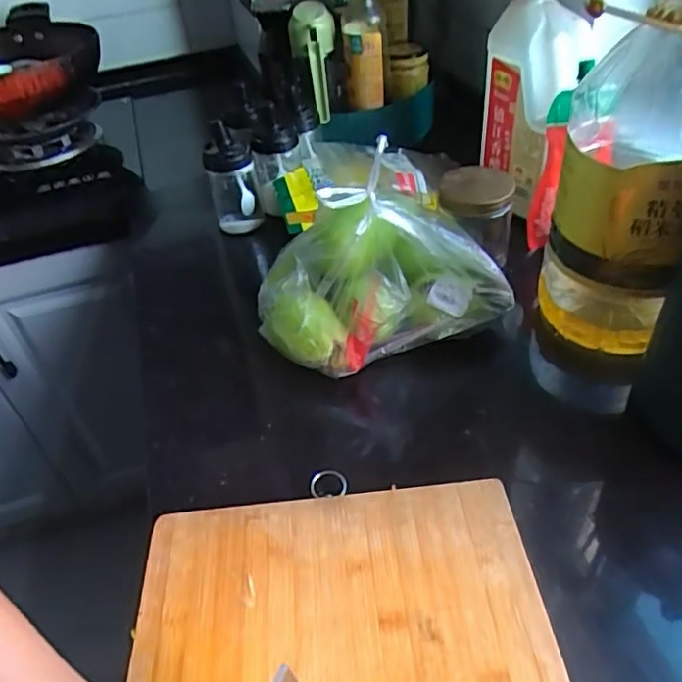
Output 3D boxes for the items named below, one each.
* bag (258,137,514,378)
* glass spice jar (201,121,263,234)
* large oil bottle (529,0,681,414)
[{"bbox_3d":[0.040,-0.081,0.574,0.238,0.150,0.133,-15,43,-8],"label":"bag"},{"bbox_3d":[-0.141,-0.203,0.768,0.063,0.131,0.056,-17,43,-11],"label":"glass spice jar"},{"bbox_3d":[0.265,-0.141,0.549,0.127,0.329,0.161,17,47,23],"label":"large oil bottle"}]

